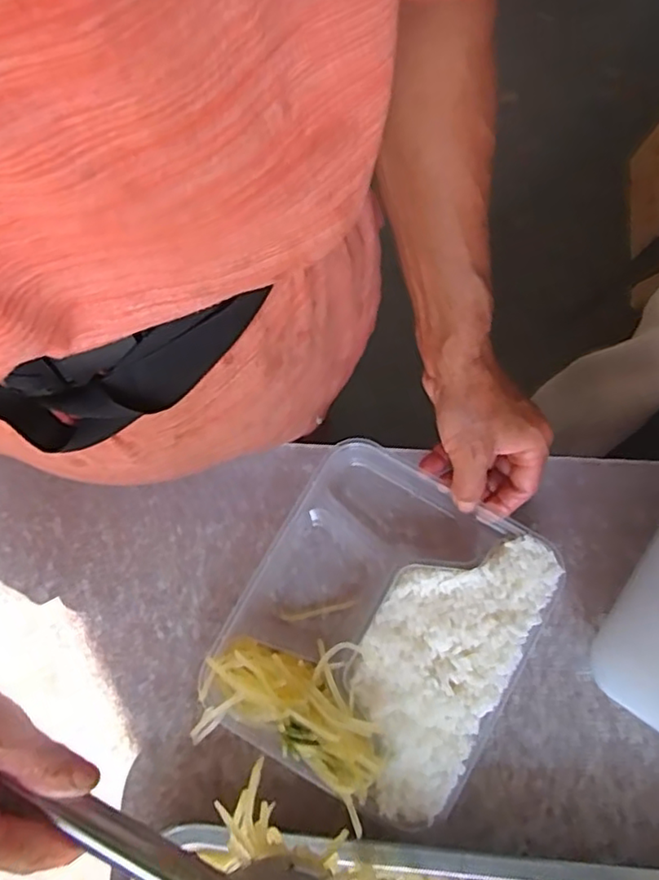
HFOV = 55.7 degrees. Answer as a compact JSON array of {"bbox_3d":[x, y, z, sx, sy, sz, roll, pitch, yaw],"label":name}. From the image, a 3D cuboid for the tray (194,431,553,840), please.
[{"bbox_3d":[0.034,0.127,0.423,0.179,0.035,0.205,31,81,7],"label":"tray"}]

